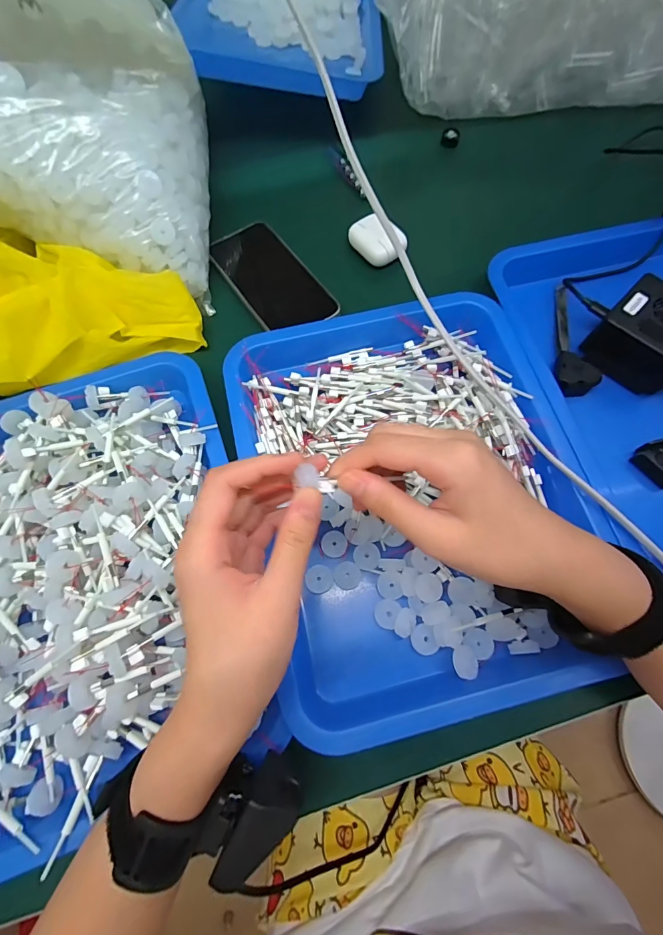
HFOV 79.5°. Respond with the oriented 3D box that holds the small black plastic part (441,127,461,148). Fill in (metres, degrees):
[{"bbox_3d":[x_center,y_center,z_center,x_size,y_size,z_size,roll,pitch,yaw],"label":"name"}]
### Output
[{"bbox_3d":[0.146,-0.404,0.488,0.021,0.013,0.018,16,71,6],"label":"small black plastic part"}]

